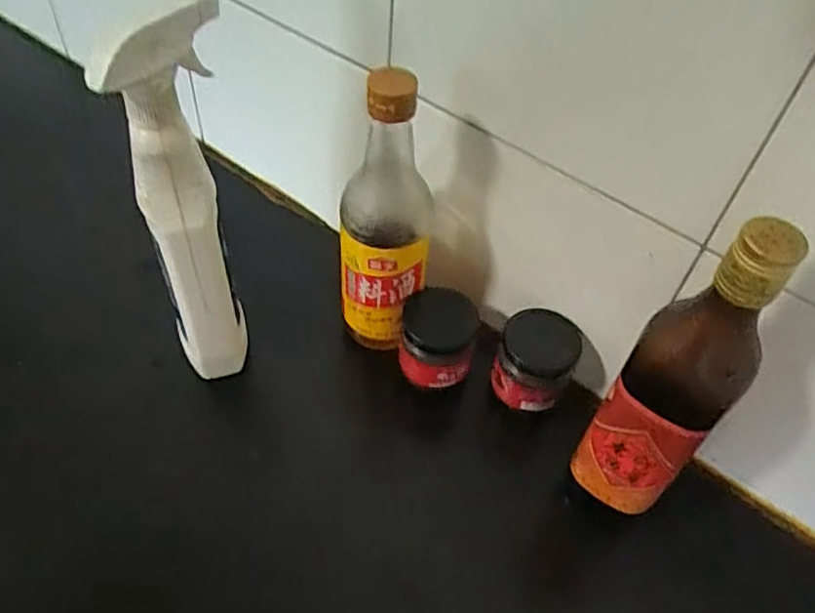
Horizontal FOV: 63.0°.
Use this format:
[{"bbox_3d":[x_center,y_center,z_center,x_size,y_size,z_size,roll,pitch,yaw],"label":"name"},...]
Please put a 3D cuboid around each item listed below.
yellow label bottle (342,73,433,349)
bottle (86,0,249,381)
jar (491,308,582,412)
[{"bbox_3d":[-0.016,-0.060,0.489,0.066,0.236,0.059,8,51,2],"label":"yellow label bottle"},{"bbox_3d":[-0.149,-0.063,0.457,0.064,0.285,0.076,-7,52,-11],"label":"bottle"},{"bbox_3d":[0.100,0.042,0.523,0.058,0.061,0.054,3,51,-3],"label":"jar"}]

